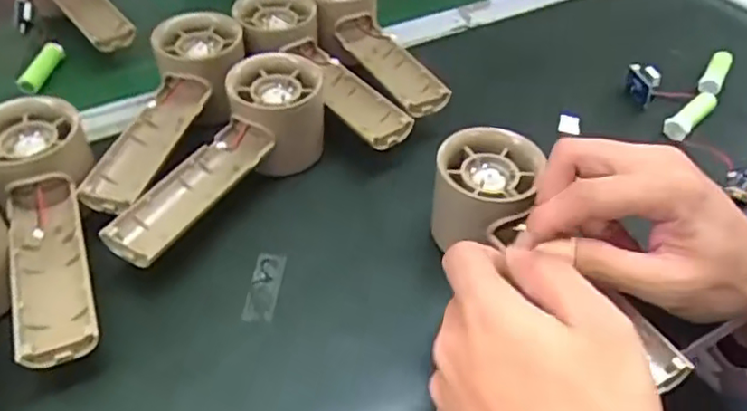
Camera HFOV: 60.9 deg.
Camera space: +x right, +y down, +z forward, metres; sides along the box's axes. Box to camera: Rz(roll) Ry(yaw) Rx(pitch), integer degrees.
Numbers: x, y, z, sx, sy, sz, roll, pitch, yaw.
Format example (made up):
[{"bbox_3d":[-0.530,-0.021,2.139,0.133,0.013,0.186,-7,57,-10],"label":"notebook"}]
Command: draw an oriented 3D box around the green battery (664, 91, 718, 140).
[{"bbox_3d":[0.223,-0.063,0.445,0.056,0.014,0.015,-32,56,-30],"label":"green battery"}]

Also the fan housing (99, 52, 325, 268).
[{"bbox_3d":[-0.085,-0.026,0.366,0.052,0.059,0.157,28,51,22],"label":"fan housing"}]

